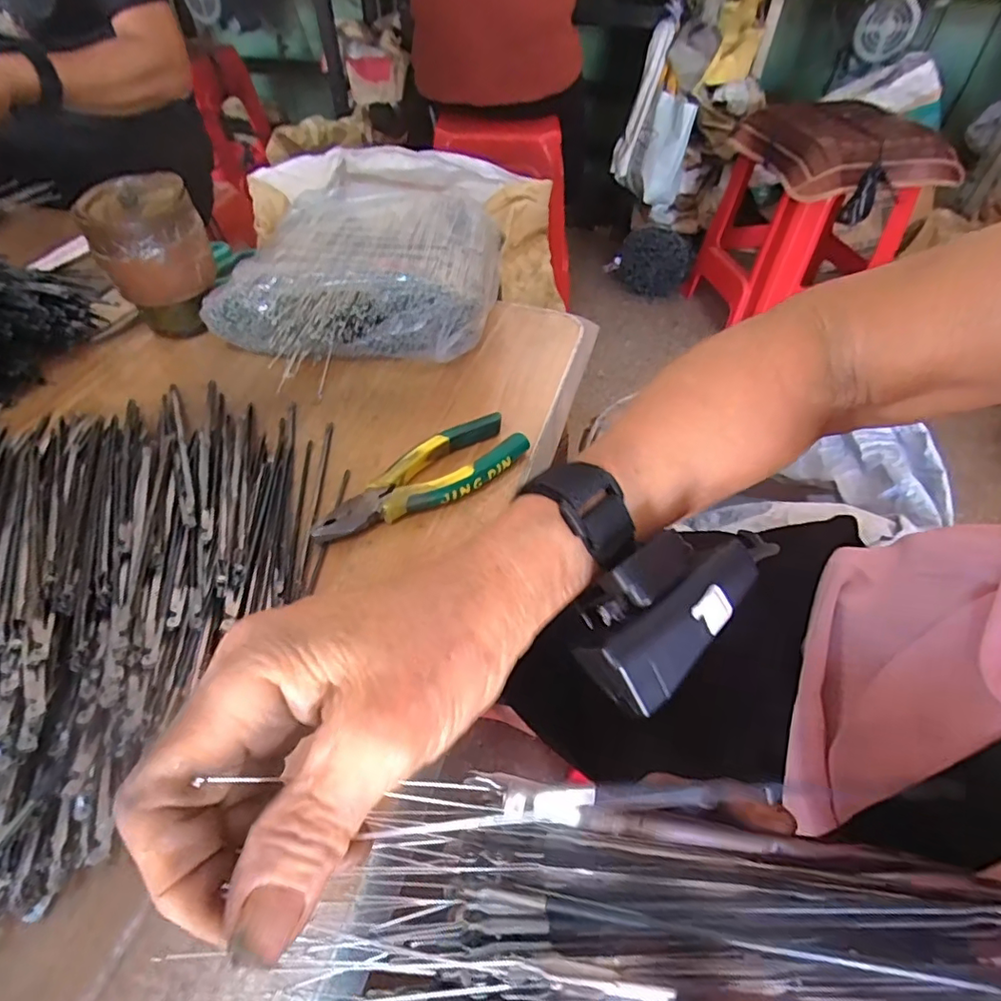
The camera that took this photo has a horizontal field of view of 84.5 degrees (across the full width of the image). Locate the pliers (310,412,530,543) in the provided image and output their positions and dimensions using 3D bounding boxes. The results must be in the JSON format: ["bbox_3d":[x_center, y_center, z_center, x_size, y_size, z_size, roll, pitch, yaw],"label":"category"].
[{"bbox_3d":[-0.051,-0.013,0.376,0.153,0.019,0.051,-33,57,-25],"label":"pliers"}]

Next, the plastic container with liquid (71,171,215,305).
[{"bbox_3d":[-0.297,-0.221,0.469,0.083,0.073,0.087,-23,53,-18],"label":"plastic container with liquid"}]

